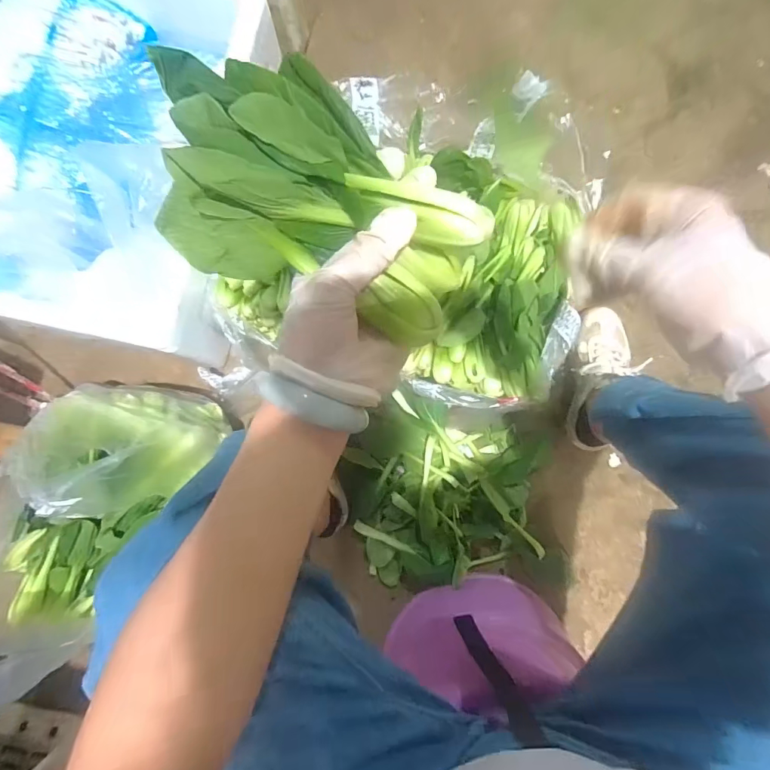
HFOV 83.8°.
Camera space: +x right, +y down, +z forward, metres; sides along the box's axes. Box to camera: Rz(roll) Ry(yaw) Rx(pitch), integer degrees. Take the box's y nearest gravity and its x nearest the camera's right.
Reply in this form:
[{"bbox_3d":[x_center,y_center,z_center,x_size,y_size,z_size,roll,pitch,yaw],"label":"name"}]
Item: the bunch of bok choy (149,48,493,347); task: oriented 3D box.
[{"bbox_3d":[-0.038,-0.097,0.228,0.174,0.077,0.089,20,83,3],"label":"bunch of bok choy"}]

